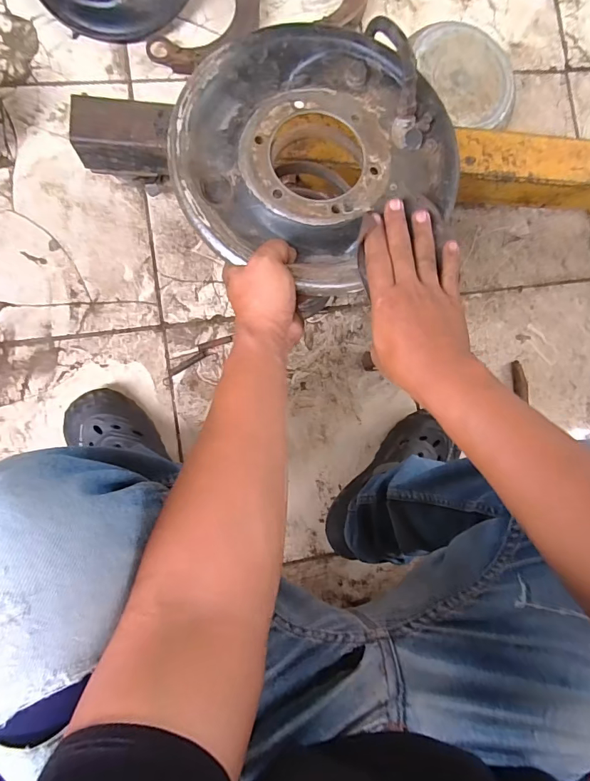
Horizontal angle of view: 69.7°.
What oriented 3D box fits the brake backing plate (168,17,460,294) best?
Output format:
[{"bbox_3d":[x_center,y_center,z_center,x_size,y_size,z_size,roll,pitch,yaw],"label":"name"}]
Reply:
[{"bbox_3d":[0.015,-0.225,0.400,0.254,0.060,0.241,0,90,-8],"label":"brake backing plate"}]

